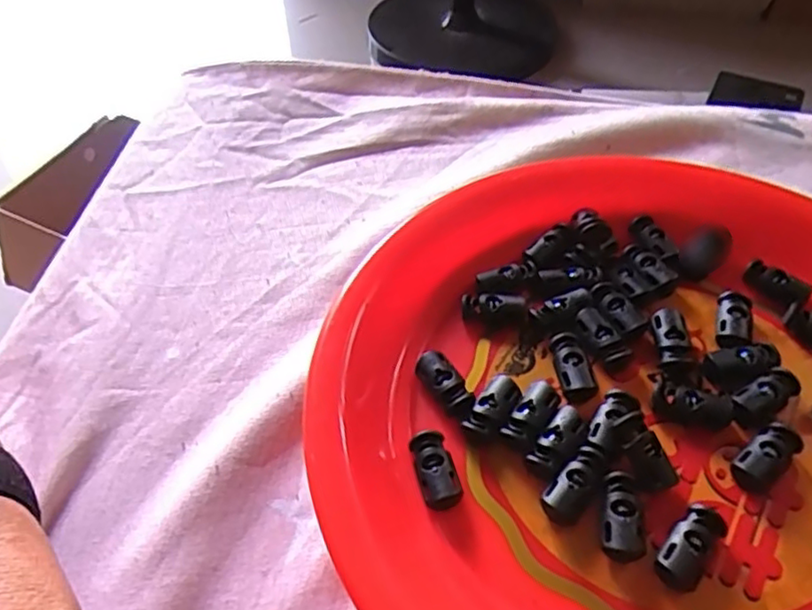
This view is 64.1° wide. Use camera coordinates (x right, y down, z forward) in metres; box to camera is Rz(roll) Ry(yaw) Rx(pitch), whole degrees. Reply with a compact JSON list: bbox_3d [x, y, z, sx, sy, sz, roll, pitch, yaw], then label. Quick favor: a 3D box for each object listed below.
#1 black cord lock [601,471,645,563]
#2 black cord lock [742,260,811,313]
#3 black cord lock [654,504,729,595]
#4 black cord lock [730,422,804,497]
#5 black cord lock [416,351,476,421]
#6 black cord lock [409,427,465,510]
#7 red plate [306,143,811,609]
[{"bbox_3d":[0.073,0.072,0.220,0.013,0.010,0.028,7,51,8],"label":"black cord lock"},{"bbox_3d":[0.161,-0.008,0.283,0.017,0.007,0.027,-33,56,-23],"label":"black cord lock"},{"bbox_3d":[0.094,0.080,0.213,0.015,0.009,0.029,36,60,28],"label":"black cord lock"},{"bbox_3d":[0.129,0.055,0.232,0.029,0.009,0.014,-35,57,-24],"label":"black cord lock"},{"bbox_3d":[0.016,0.032,0.256,0.013,0.009,0.030,-26,54,-18],"label":"black cord lock"},{"bbox_3d":[0.011,0.059,0.235,0.014,0.007,0.029,-14,51,-9],"label":"black cord lock"},{"bbox_3d":[0.104,0.033,0.244,0.271,0.026,0.244,-37,58,-25],"label":"red plate"}]

